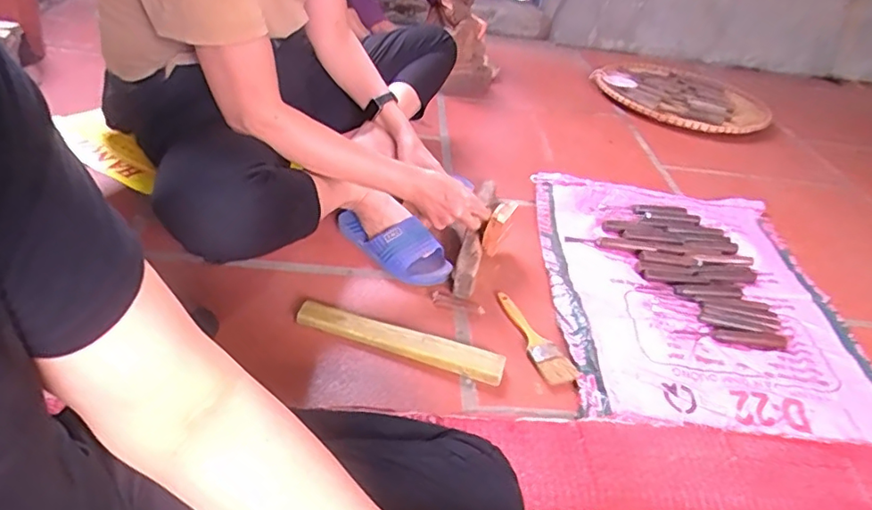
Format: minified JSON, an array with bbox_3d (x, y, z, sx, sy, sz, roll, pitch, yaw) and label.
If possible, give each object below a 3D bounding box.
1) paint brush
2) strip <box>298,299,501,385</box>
[{"bbox_3d":[0.139,0.114,0.814,0.042,0.009,0.176,-10,41,-23],"label":"paint brush"},{"bbox_3d":[-0.049,0.113,0.768,0.286,0.022,0.046,15,38,10],"label":"strip"}]

